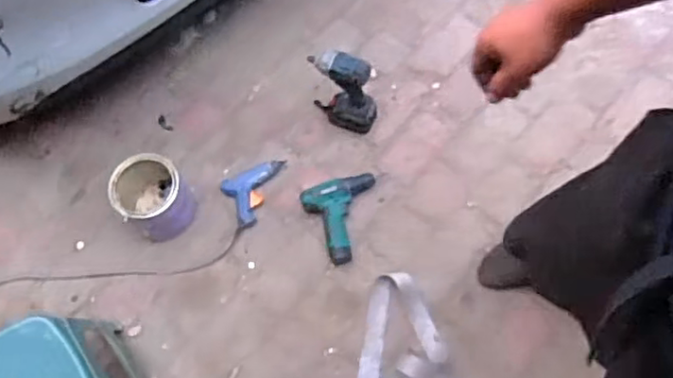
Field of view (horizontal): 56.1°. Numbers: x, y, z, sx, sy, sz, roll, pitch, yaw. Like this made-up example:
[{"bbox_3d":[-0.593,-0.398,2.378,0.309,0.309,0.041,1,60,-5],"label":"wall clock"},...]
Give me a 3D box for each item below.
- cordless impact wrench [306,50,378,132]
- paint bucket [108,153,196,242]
[{"bbox_3d":[0.015,-0.233,1.514,0.167,0.235,0.086,12,68,5],"label":"cordless impact wrench"},{"bbox_3d":[-0.425,0.023,1.460,0.148,0.159,0.188,-40,68,-17],"label":"paint bucket"}]

